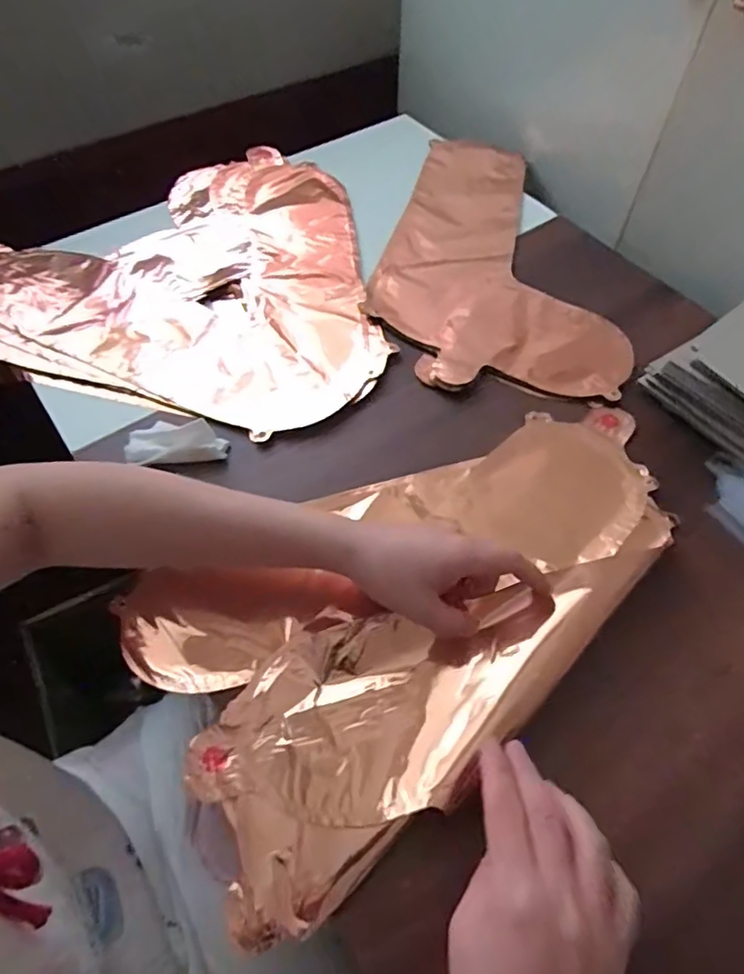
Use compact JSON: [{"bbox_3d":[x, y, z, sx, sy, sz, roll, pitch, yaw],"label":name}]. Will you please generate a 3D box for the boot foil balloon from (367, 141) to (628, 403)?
[{"bbox_3d":[0.118,-0.258,0.618,0.230,0.009,0.401,1,58,0],"label":"boot foil balloon"}]

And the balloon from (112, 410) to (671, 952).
[{"bbox_3d":[0.050,0.069,0.406,0.399,0.033,0.222,-28,62,-17],"label":"balloon"}]

